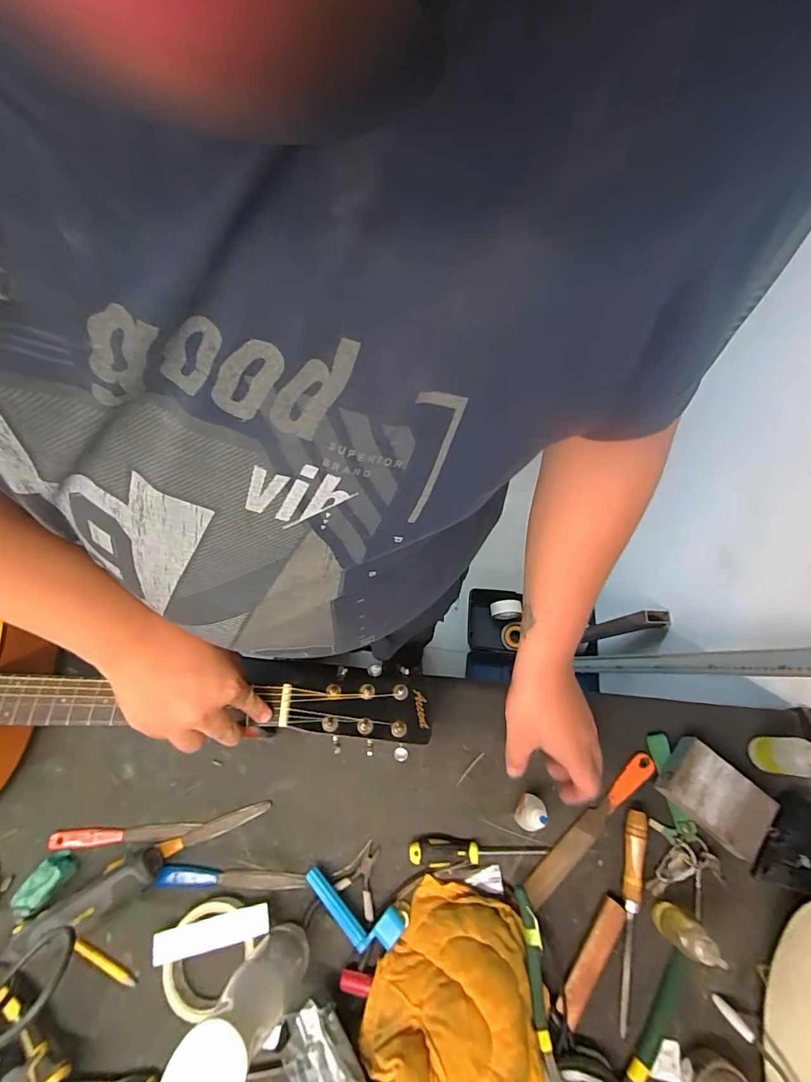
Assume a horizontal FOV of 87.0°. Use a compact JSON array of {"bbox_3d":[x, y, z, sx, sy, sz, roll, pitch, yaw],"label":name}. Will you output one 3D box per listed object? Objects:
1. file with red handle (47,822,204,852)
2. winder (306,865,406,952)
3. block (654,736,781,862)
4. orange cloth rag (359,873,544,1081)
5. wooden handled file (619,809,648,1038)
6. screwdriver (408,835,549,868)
[{"bbox_3d":[-0.330,0.343,0.500,0.169,0.006,0.020,-6,64,1],"label":"file with red handle"},{"bbox_3d":[-0.059,0.390,0.450,0.111,0.025,0.040,18,67,11],"label":"winder"},{"bbox_3d":[0.344,0.283,0.475,0.104,0.029,0.073,39,72,19],"label":"block"},{"bbox_3d":[0.048,0.437,0.397,0.154,0.073,0.167,19,67,12],"label":"orange cloth rag"},{"bbox_3d":[0.232,0.383,0.438,0.020,0.018,0.188,12,66,9],"label":"wooden handled file"},{"bbox_3d":[0.080,0.342,0.469,0.149,0.023,0.026,0,65,3],"label":"screwdriver"}]

